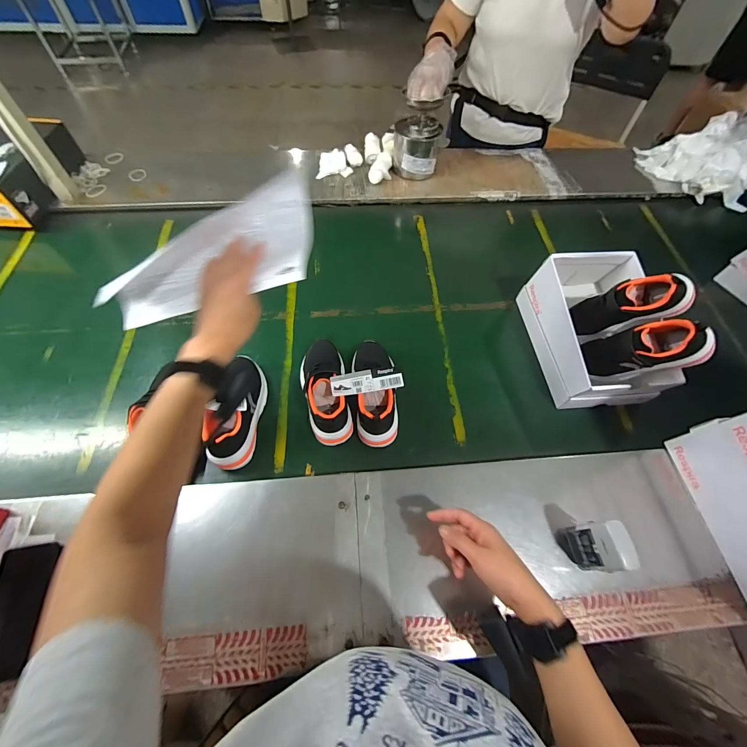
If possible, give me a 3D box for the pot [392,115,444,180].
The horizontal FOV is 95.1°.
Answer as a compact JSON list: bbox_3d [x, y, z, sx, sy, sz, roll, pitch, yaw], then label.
[{"bbox_3d":[0.123,-0.649,0.993,0.129,0.132,0.133,1,60,-1],"label":"pot"}]

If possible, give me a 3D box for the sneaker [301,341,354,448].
[{"bbox_3d":[-0.096,0.027,0.666,0.087,0.110,0.210,-8,61,-6],"label":"sneaker"}]

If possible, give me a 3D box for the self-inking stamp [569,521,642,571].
[{"bbox_3d":[0.343,0.261,0.517,0.028,0.116,0.063,-6,61,-5],"label":"self-inking stamp"}]

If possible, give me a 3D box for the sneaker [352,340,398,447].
[{"bbox_3d":[0.003,0.033,0.668,0.081,0.089,0.202,-4,61,-4],"label":"sneaker"}]

